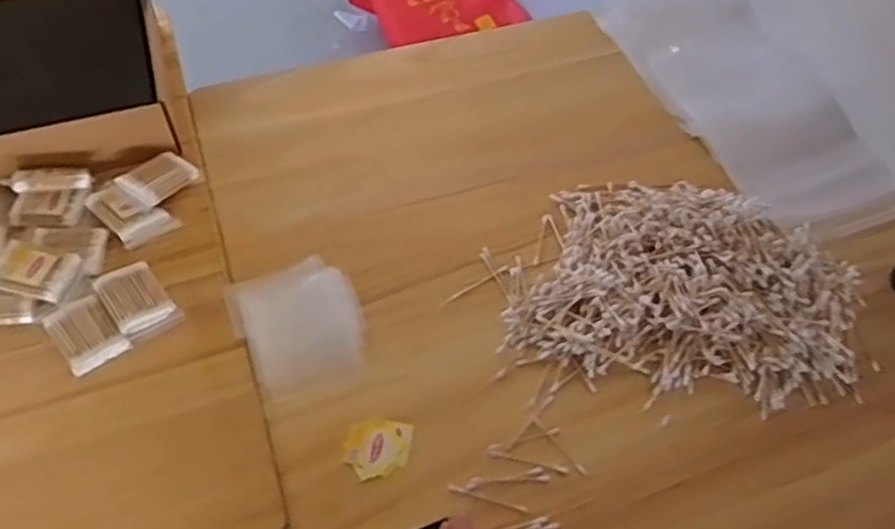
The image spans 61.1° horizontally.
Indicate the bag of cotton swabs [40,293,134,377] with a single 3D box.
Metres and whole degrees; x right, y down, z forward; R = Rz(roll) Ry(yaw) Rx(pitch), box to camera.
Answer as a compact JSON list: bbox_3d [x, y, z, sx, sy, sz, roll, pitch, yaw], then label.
[{"bbox_3d":[-0.360,0.067,0.752,0.055,0.009,0.080,-34,62,-24],"label":"bag of cotton swabs"}]

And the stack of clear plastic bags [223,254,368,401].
[{"bbox_3d":[-0.150,0.062,0.785,0.123,0.010,0.150,-20,58,-17],"label":"stack of clear plastic bags"}]

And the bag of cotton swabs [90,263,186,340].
[{"bbox_3d":[-0.317,0.035,0.774,0.058,0.012,0.084,-30,61,-22],"label":"bag of cotton swabs"}]

